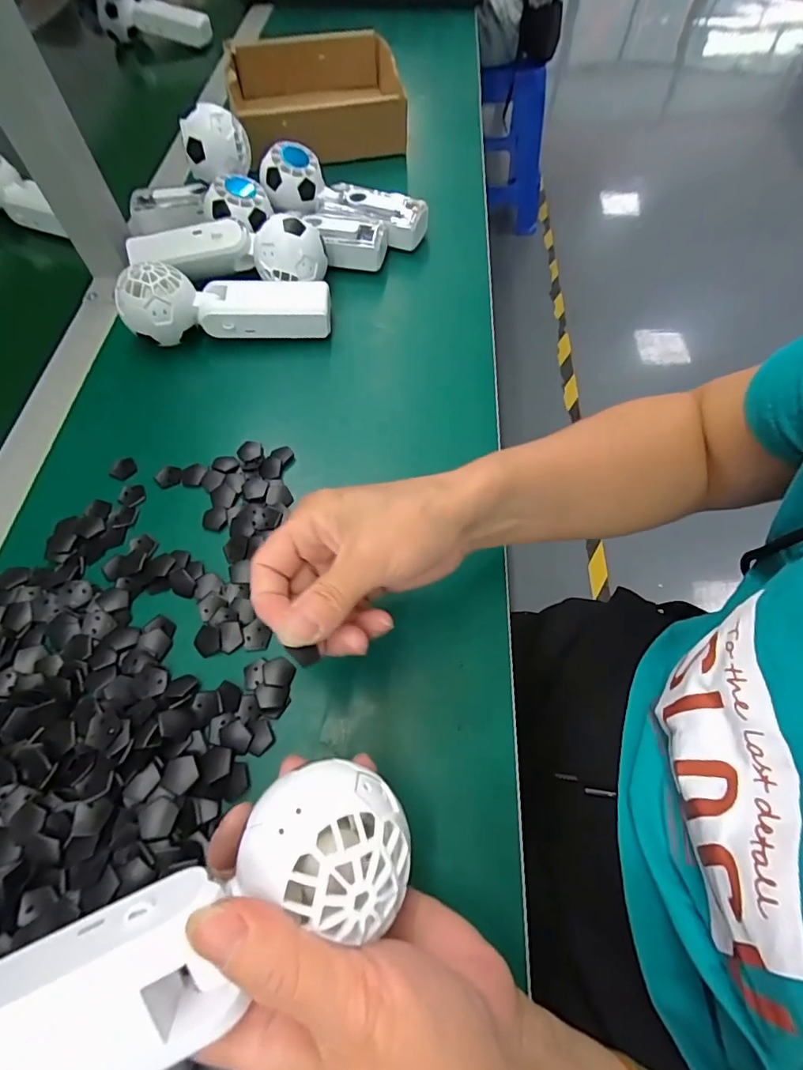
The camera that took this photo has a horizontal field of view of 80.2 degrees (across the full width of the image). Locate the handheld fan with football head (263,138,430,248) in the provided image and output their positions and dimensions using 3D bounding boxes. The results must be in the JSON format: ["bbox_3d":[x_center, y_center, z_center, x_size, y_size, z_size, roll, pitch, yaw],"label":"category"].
[{"bbox_3d":[-0.058,-0.330,0.474,0.167,0.065,0.060,12,63,5],"label":"handheld fan with football head"}]

